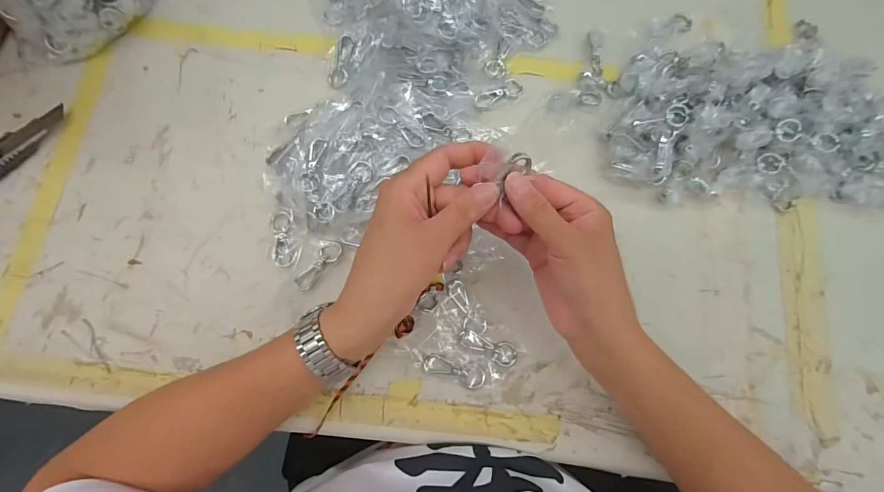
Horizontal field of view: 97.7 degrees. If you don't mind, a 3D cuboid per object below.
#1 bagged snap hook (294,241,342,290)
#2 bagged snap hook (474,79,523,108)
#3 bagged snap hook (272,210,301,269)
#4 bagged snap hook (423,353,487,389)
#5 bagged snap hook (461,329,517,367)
[{"bbox_3d":[-0.121,0.020,0.380,0.022,0.006,0.056,30,78,6],"label":"bagged snap hook"},{"bbox_3d":[0.063,-0.168,0.427,0.059,0.005,0.023,-32,79,-8],"label":"bagged snap hook"},{"bbox_3d":[-0.155,-0.008,0.381,0.027,0.005,0.058,-10,77,-4],"label":"bagged snap hook"},{"bbox_3d":[0.011,0.116,0.357,0.057,0.006,0.020,15,77,2],"label":"bagged snap hook"},{"bbox_3d":[0.043,0.096,0.362,0.055,0.008,0.022,18,77,3],"label":"bagged snap hook"}]

